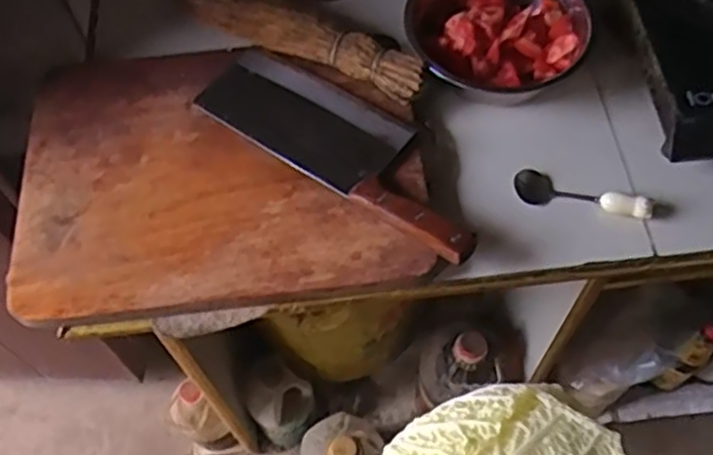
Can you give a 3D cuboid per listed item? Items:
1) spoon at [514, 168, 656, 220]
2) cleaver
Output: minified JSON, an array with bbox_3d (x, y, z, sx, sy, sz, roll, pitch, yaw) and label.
[{"bbox_3d":[0.225,-0.033,0.710,0.131,0.022,0.035,11,61,9],"label":"spoon"},{"bbox_3d":[-0.013,-0.088,0.710,0.332,0.037,0.107,34,67,20],"label":"cleaver"}]

